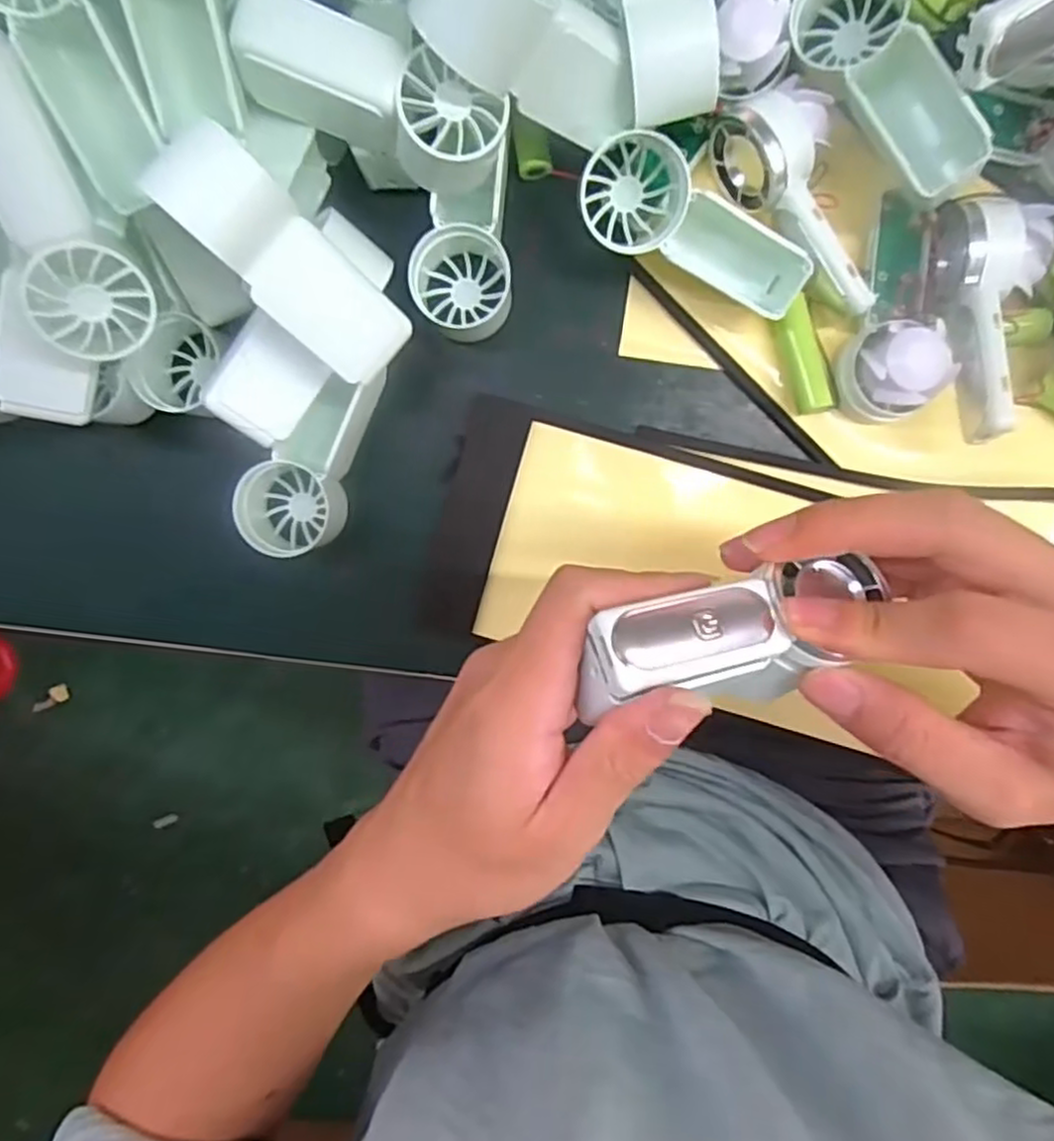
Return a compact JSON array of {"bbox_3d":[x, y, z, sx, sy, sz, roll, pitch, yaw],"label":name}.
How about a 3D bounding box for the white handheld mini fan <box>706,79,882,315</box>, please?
[{"bbox_3d":[0.109,-0.143,0.283,0.037,0.030,0.091,-25,95,4],"label":"white handheld mini fan"}]

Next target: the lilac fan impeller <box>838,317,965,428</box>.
[{"bbox_3d":[0.148,-0.081,0.290,0.034,0.030,0.037,0,96,2],"label":"lilac fan impeller"}]

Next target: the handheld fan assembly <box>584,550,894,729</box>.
[{"bbox_3d":[0.062,0.021,0.216,0.099,0.023,0.037,-15,96,-16],"label":"handheld fan assembly"}]

